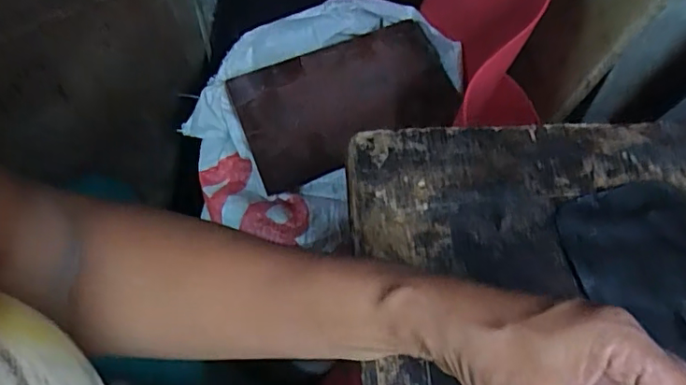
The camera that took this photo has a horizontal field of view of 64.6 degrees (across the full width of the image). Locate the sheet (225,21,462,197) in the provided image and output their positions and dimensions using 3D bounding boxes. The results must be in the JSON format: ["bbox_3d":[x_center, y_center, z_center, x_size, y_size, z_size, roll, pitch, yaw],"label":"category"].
[{"bbox_3d":[0.004,-0.123,0.728,0.281,0.020,0.172,-22,77,-9],"label":"sheet"}]

